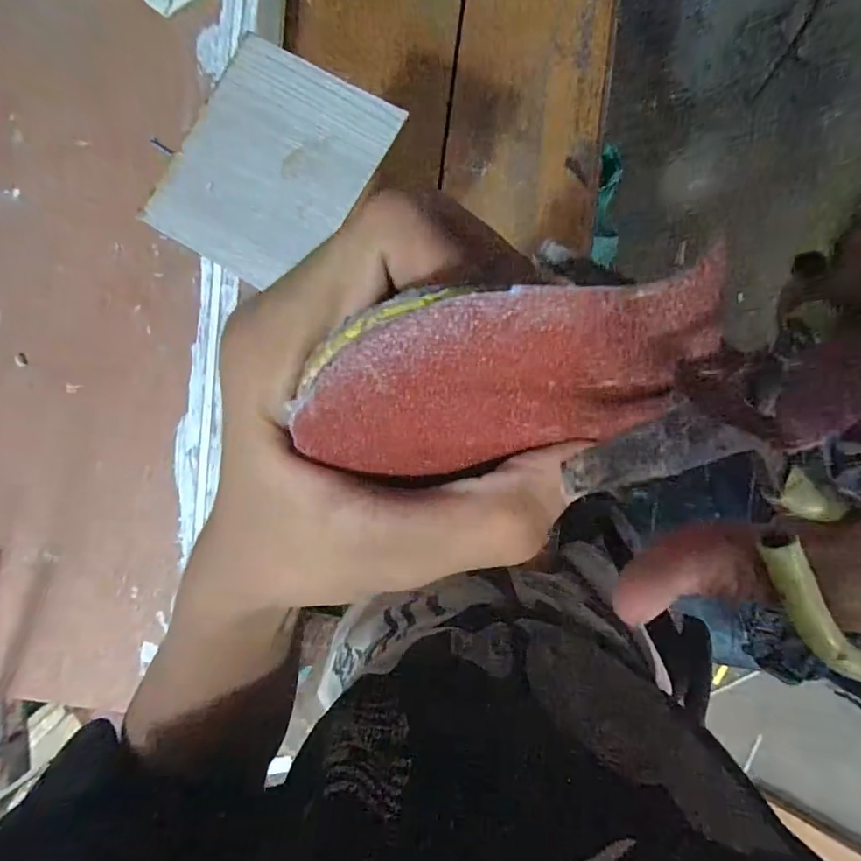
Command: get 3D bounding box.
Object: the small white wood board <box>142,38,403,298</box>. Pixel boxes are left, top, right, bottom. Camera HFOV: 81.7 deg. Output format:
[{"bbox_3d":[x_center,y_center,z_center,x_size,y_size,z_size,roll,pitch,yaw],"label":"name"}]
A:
[{"bbox_3d":[-0.107,-0.175,0.328,0.131,0.009,0.145,34,90,7],"label":"small white wood board"}]

